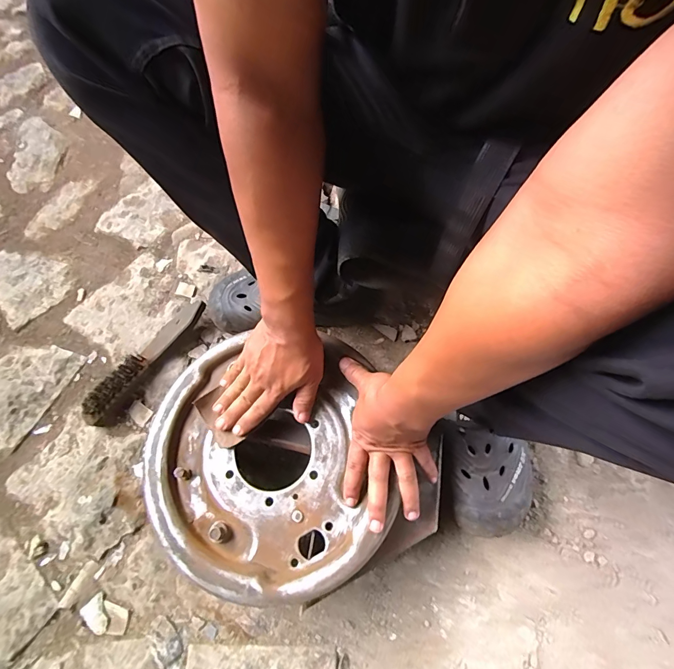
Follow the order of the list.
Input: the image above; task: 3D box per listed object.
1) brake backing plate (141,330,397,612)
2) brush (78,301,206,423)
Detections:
[{"bbox_3d":[-0.082,0.141,0.435,0.276,0.035,0.279,-1,65,2],"label":"brake backing plate"},{"bbox_3d":[-0.288,0.037,0.576,0.028,0.048,0.229,36,74,16],"label":"brush"}]

